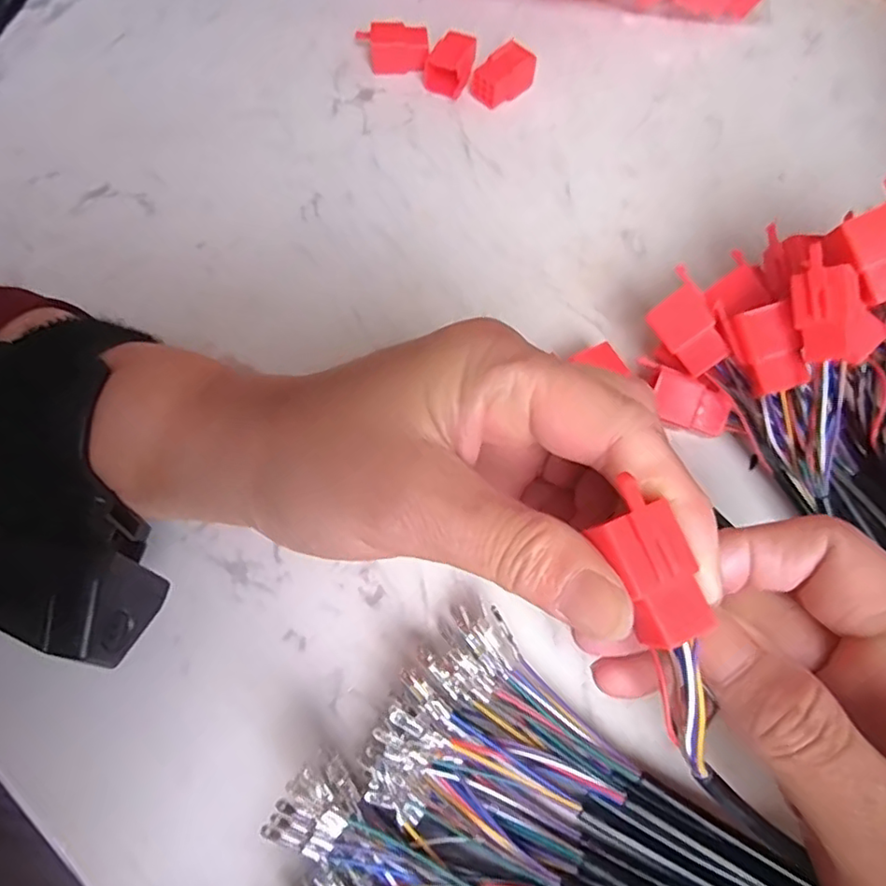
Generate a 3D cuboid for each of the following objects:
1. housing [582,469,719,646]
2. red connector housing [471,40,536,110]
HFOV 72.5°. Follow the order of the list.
[{"bbox_3d":[0.045,0.026,0.134,0.016,0.012,0.032,-24,83,0],"label":"housing"},{"bbox_3d":[0.032,-0.190,0.314,0.021,0.016,0.031,41,72,15],"label":"red connector housing"}]

